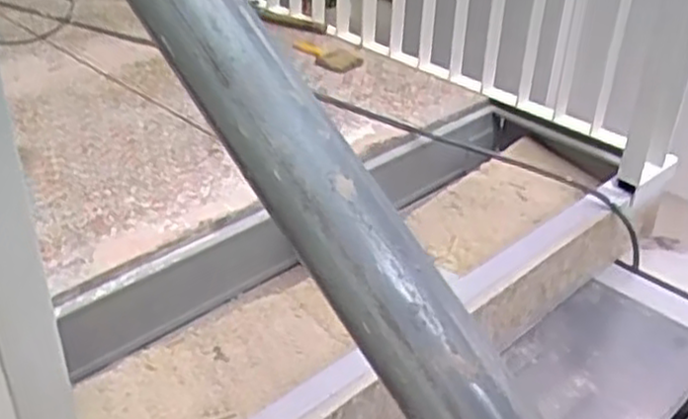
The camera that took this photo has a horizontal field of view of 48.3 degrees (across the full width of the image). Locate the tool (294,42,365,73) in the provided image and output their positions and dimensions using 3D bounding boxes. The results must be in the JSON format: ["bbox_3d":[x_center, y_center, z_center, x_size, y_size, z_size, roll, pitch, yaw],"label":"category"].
[{"bbox_3d":[-0.033,-0.351,1.763,0.170,0.035,0.058,24,38,31],"label":"tool"}]

